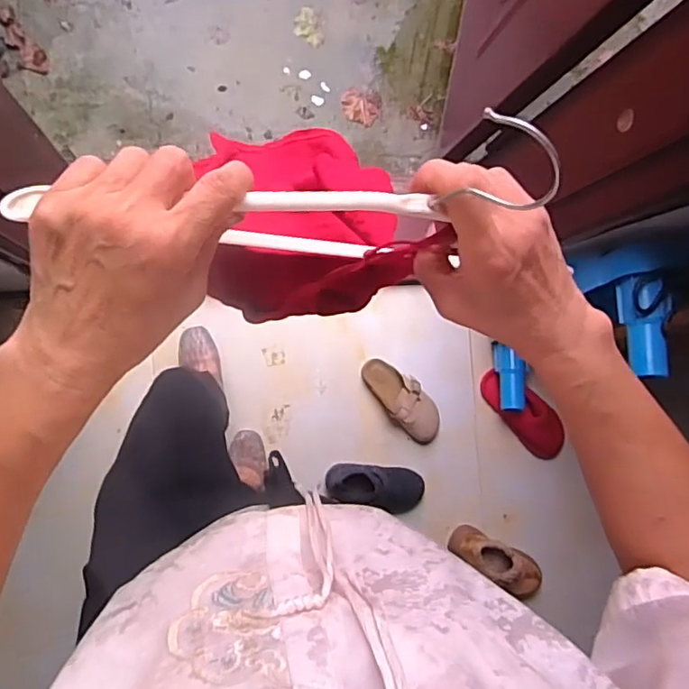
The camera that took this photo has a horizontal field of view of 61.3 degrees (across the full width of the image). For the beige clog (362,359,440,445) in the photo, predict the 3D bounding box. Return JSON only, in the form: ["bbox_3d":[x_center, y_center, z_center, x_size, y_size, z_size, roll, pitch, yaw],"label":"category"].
[{"bbox_3d":[0.143,0.131,1.357,0.103,0.048,0.246,-37,96,-11],"label":"beige clog"}]

